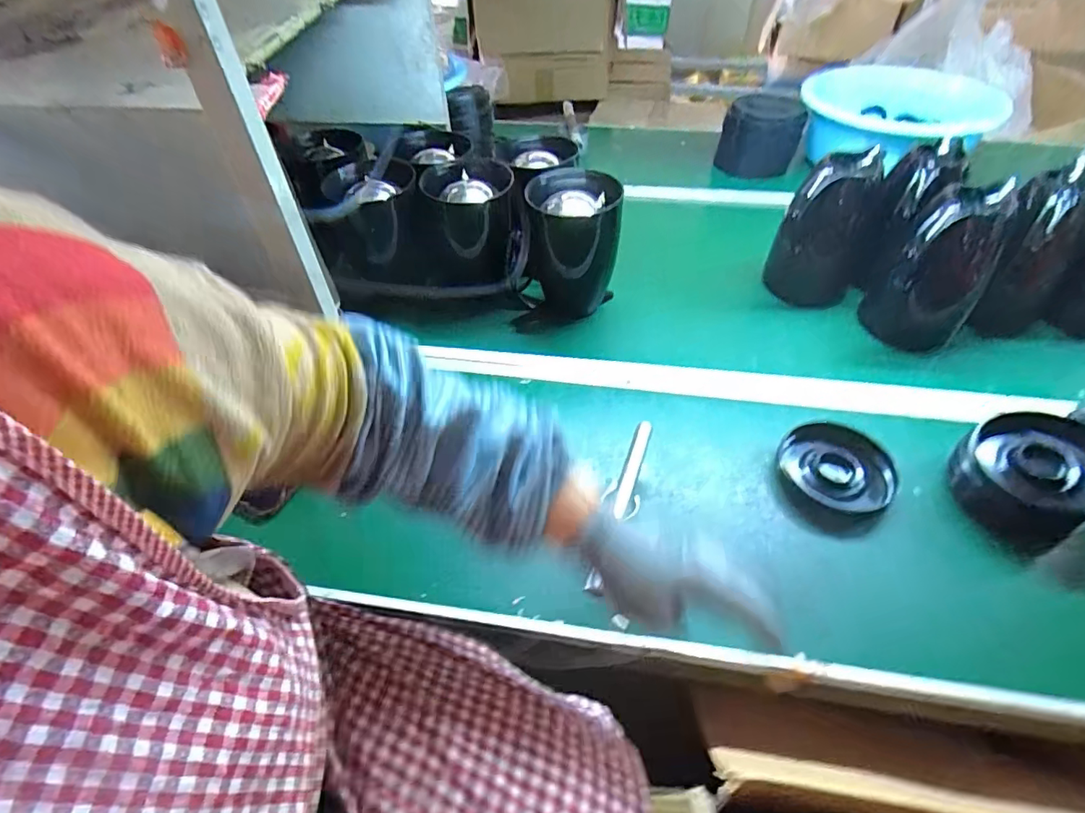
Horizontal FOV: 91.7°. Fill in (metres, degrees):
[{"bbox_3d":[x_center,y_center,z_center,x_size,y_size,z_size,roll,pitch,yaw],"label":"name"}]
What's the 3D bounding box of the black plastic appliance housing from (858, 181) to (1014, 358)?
[{"bbox_3d":[0.524,-0.179,0.709,0.124,0.193,0.139,31,54,27],"label":"black plastic appliance housing"}]

